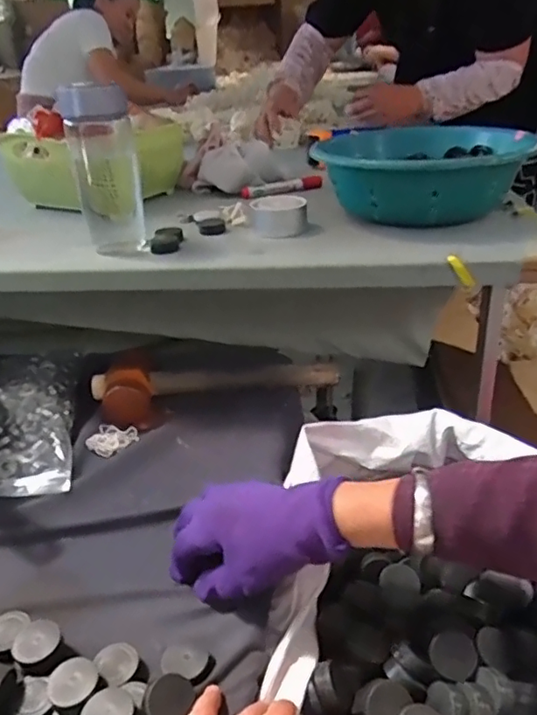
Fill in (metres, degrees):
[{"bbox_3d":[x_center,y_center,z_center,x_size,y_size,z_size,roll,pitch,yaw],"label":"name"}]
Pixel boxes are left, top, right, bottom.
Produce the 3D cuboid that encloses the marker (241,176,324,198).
[{"bbox_3d":[0.021,-0.264,0.867,0.124,0.021,0.019,-9,30,-10],"label":"marker"}]

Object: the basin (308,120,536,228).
[{"bbox_3d":[0.185,-0.218,0.685,0.244,0.083,0.221,5,30,16],"label":"basin"}]

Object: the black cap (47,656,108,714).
[{"bbox_3d":[-0.131,0.224,0.381,0.038,0.017,0.033,16,35,32],"label":"black cap"}]

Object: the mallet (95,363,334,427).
[{"bbox_3d":[-0.060,0.028,0.687,0.299,0.051,0.071,-10,30,-10],"label":"mallet"}]

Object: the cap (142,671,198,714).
[{"bbox_3d":[-0.067,0.225,0.370,0.029,0.013,0.033,30,43,3],"label":"cap"}]

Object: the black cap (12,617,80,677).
[{"bbox_3d":[-0.164,0.212,0.409,0.037,0.019,0.032,13,33,28],"label":"black cap"}]

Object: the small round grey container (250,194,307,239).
[{"bbox_3d":[0.012,-0.167,0.666,0.067,0.037,0.057,-1,29,6],"label":"small round grey container"}]

